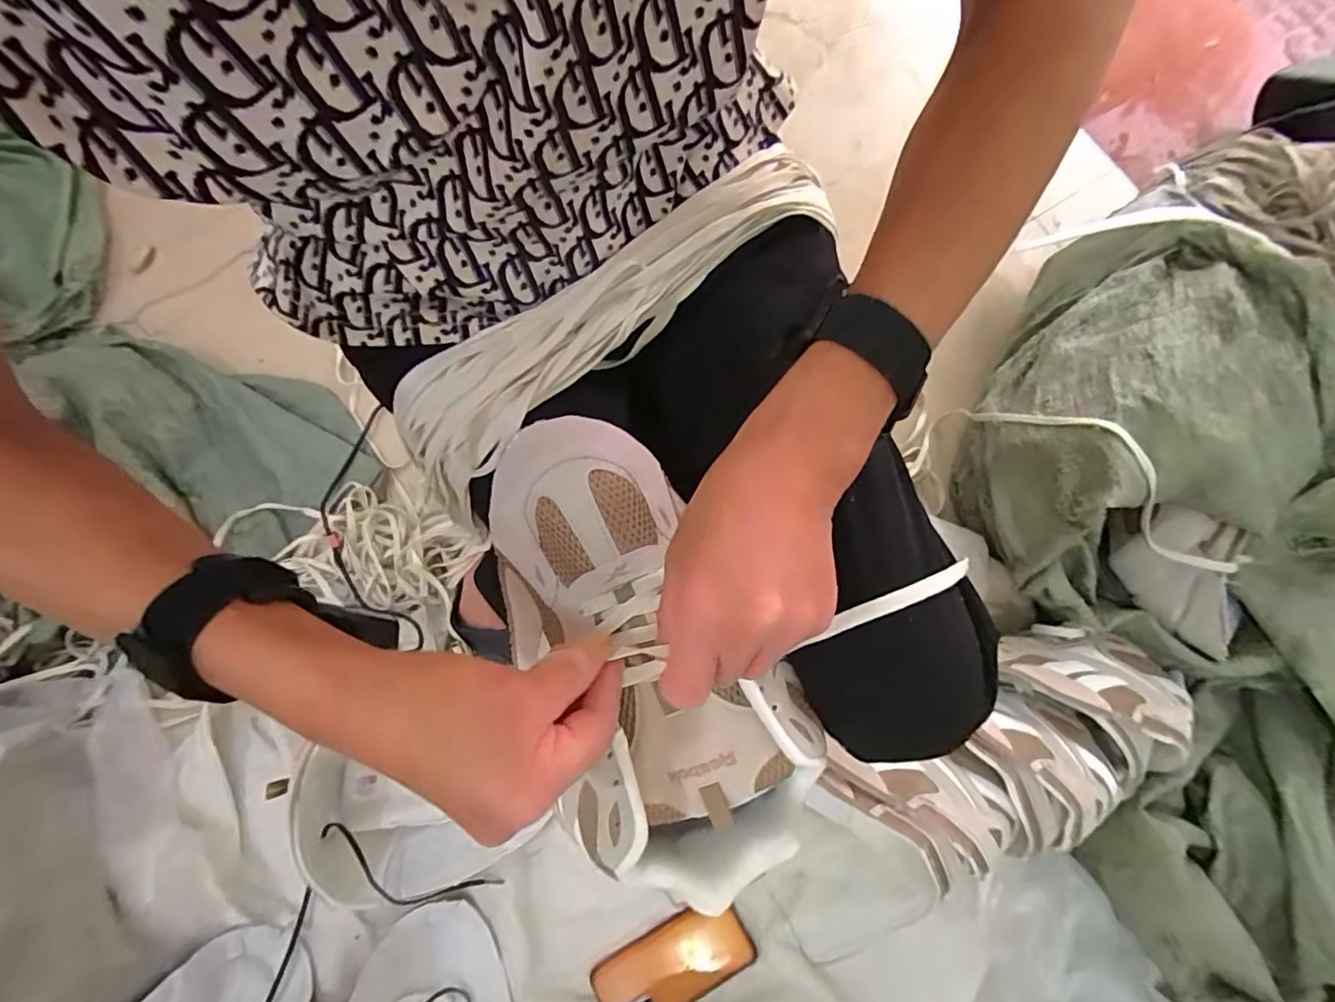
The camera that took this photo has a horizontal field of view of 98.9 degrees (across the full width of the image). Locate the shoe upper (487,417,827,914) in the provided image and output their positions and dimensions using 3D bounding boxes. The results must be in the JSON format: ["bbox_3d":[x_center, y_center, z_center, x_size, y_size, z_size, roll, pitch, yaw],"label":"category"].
[{"bbox_3d":[-0.017,0.080,0.308,0.127,0.060,0.264,-25,85,-5],"label":"shoe upper"}]

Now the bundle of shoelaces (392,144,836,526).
[{"bbox_3d":[-0.032,-0.115,0.358,0.304,0.056,0.076,-35,81,-7],"label":"bundle of shoelaces"}]

